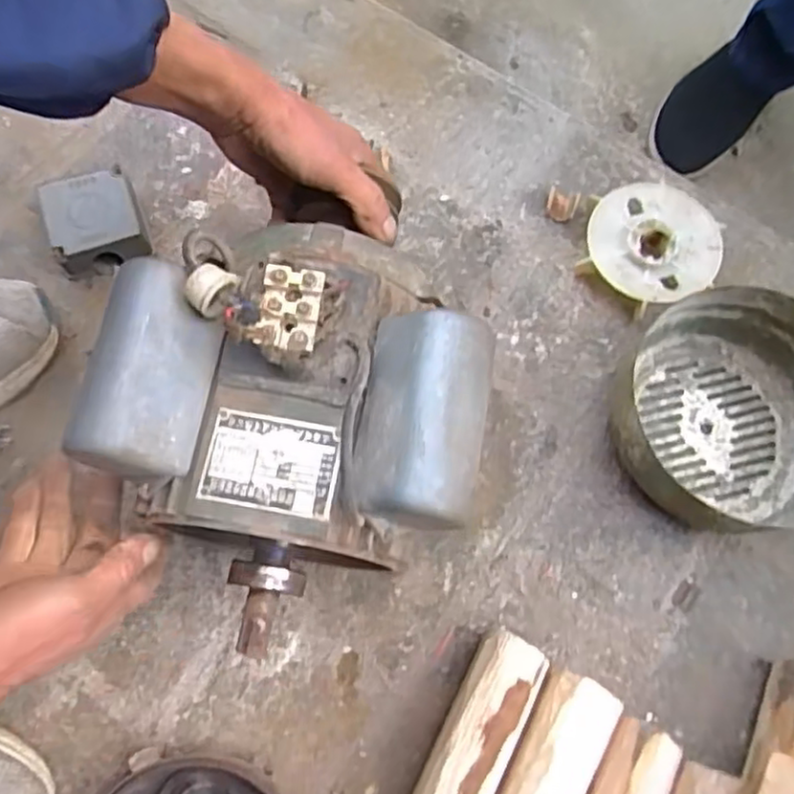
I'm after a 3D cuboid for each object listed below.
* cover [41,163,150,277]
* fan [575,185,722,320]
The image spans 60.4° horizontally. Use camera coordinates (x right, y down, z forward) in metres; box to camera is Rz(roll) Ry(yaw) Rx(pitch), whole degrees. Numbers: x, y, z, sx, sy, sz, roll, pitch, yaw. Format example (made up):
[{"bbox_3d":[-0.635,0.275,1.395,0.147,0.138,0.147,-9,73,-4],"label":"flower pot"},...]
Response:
[{"bbox_3d":[-0.246,-0.141,0.562,0.075,0.044,0.079,-16,74,-6],"label":"cover"},{"bbox_3d":[0.210,-0.126,0.576,0.108,0.030,0.104,1,73,-2],"label":"fan"}]

